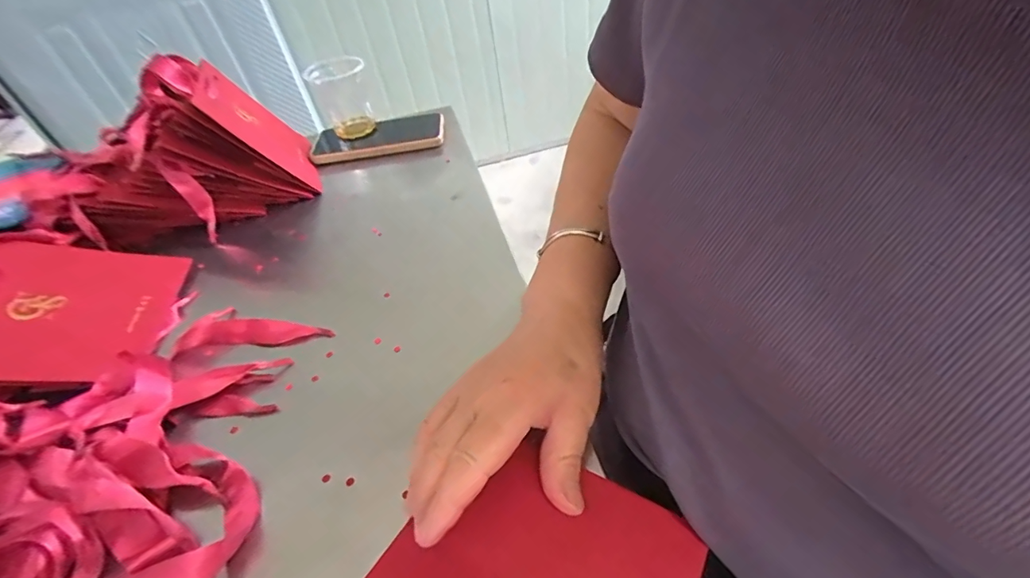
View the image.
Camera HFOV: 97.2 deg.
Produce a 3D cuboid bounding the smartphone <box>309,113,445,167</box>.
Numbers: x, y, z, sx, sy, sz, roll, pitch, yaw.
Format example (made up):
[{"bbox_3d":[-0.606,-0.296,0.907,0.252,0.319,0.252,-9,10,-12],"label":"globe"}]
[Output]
[{"bbox_3d":[-0.173,-0.190,0.576,0.166,0.016,0.080,-8,48,1],"label":"smartphone"}]

